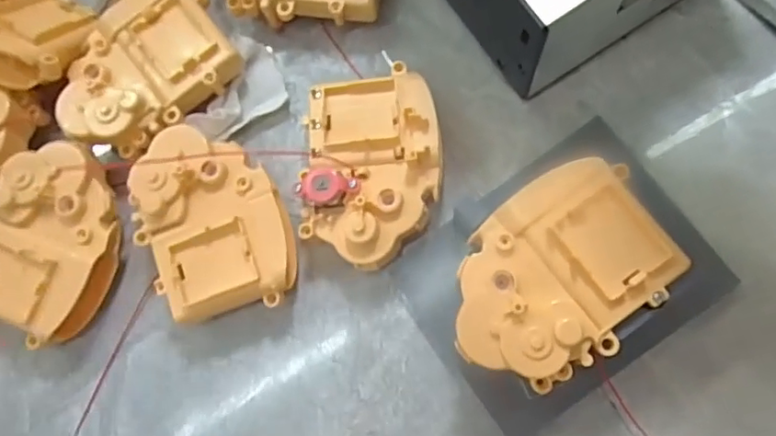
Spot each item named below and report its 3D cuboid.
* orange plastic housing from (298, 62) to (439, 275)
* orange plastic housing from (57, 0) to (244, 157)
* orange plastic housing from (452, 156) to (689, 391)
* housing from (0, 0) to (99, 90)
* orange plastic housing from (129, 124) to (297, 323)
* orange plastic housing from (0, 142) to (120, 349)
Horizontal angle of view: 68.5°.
[{"bbox_3d":[-0.008,-0.025,0.296,0.069,0.035,0.099,4,79,8],"label":"orange plastic housing"},{"bbox_3d":[-0.136,-0.085,0.321,0.094,0.034,0.076,-36,77,-1],"label":"orange plastic housing"},{"bbox_3d":[0.072,0.024,0.242,0.097,0.022,0.071,-43,77,-3],"label":"orange plastic housing"},{"bbox_3d":[-0.209,-0.105,0.318,0.071,0.026,0.058,24,50,-11],"label":"housing"},{"bbox_3d":[-0.091,0.002,0.300,0.069,0.035,0.098,-26,77,1],"label":"orange plastic housing"},{"bbox_3d":[-0.182,0.012,0.309,0.068,0.033,0.096,18,81,10],"label":"orange plastic housing"}]

